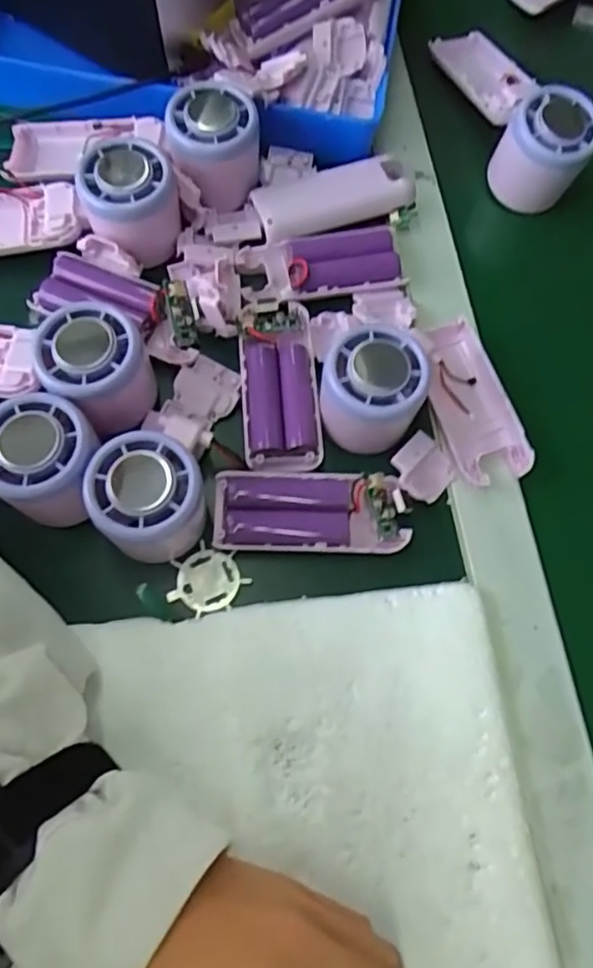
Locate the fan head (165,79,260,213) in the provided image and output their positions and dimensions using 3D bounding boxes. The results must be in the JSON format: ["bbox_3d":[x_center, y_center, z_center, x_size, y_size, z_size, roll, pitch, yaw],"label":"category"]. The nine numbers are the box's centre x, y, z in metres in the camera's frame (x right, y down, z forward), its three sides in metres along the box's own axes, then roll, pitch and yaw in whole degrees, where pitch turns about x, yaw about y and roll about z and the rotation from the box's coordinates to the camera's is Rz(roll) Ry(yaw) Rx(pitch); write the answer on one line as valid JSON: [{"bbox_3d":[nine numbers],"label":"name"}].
[{"bbox_3d":[-0.053,-0.213,0.409,0.055,0.047,0.069,-8,71,-6],"label":"fan head"}]

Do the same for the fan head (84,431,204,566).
[{"bbox_3d":[-0.074,0.007,0.329,0.054,0.053,0.051,1,71,-3],"label":"fan head"}]

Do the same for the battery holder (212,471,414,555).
[{"bbox_3d":[0.007,0.014,0.351,0.102,0.014,0.044,2,71,-3],"label":"battery holder"}]

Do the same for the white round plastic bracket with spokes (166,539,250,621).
[{"bbox_3d":[-0.048,0.052,0.346,0.037,0.005,0.036,28,72,6],"label":"white round plastic bracket with spokes"}]

